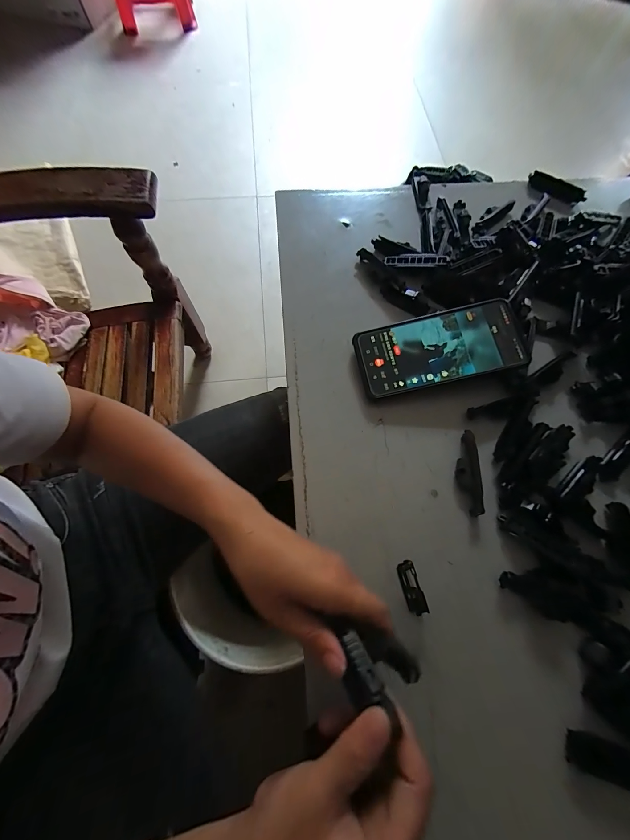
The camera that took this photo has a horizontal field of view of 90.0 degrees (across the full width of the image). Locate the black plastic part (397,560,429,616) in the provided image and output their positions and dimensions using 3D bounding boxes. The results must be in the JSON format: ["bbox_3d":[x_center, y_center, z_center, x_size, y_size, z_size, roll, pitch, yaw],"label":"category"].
[{"bbox_3d":[0.083,0.144,0.271,0.013,0.013,0.042,-11,71,-3],"label":"black plastic part"}]

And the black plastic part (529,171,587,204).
[{"bbox_3d":[0.333,-0.321,0.436,0.077,0.016,0.014,37,75,12],"label":"black plastic part"}]

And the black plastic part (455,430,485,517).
[{"bbox_3d":[0.148,0.050,0.304,0.021,0.014,0.079,1,71,1],"label":"black plastic part"}]

